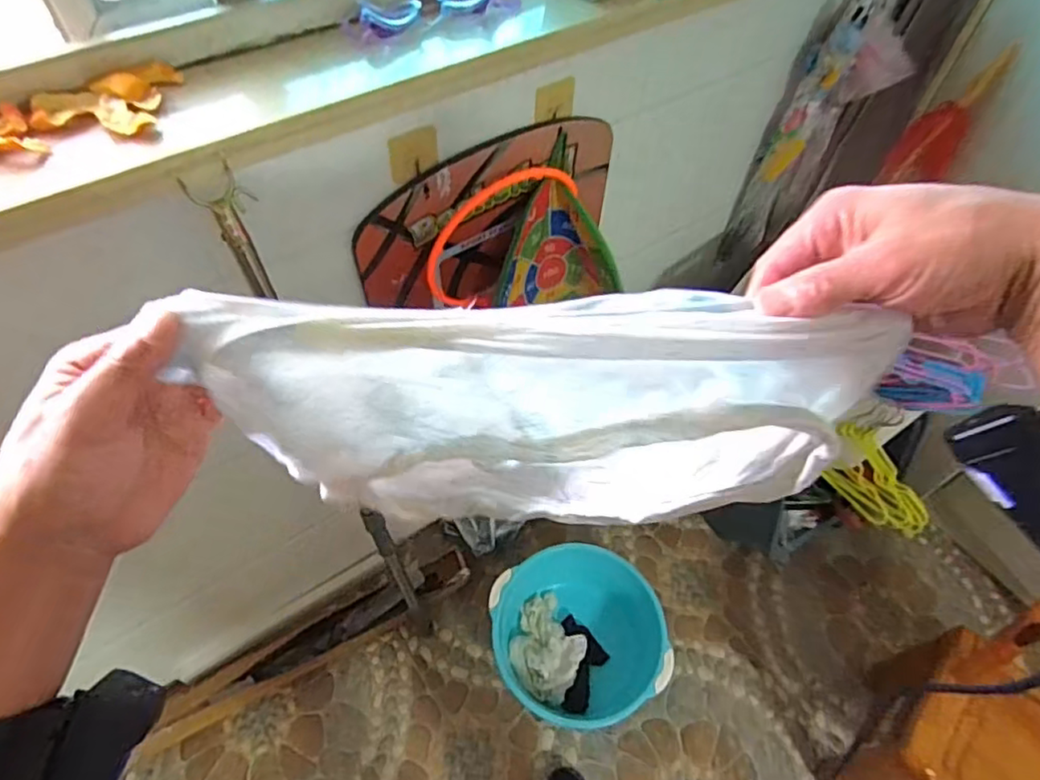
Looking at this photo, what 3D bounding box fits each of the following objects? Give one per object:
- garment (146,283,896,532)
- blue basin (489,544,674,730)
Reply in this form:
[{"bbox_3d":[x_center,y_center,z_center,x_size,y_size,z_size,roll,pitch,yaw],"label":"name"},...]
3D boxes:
[{"bbox_3d":[0.008,0.023,0.349,0.309,0.197,0.053,4,58,-2],"label":"garment"},{"bbox_3d":[0.113,0.502,1.303,0.324,0.150,0.353,1,55,-1],"label":"blue basin"}]

